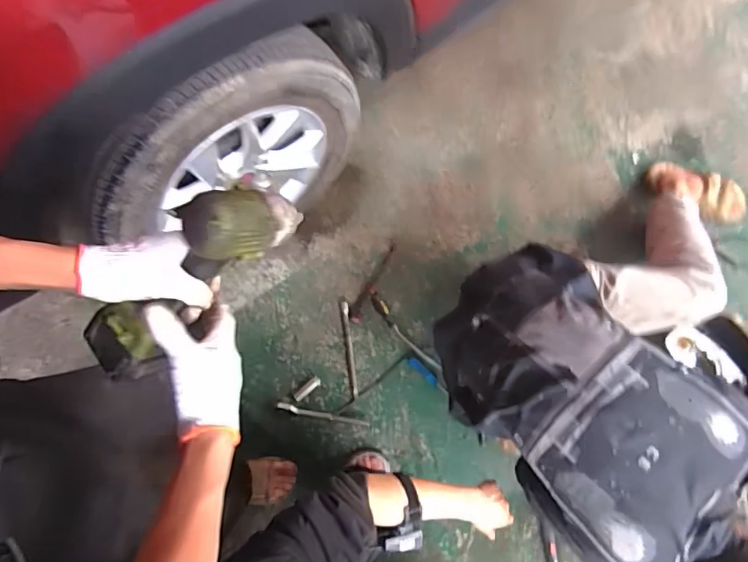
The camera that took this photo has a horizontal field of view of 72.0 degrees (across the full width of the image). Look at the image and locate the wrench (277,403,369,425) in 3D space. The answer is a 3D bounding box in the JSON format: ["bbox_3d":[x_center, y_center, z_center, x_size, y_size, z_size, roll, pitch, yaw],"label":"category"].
[{"bbox_3d":[-0.126,0.328,1.259,0.225,0.014,0.018,12,76,2],"label":"wrench"}]

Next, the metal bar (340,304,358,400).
[{"bbox_3d":[-0.063,0.173,1.315,0.020,0.016,0.245,-7,77,-3],"label":"metal bar"}]

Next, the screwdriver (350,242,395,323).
[{"bbox_3d":[-0.007,0.001,1.357,0.039,0.028,0.234,24,77,5],"label":"screwdriver"}]

